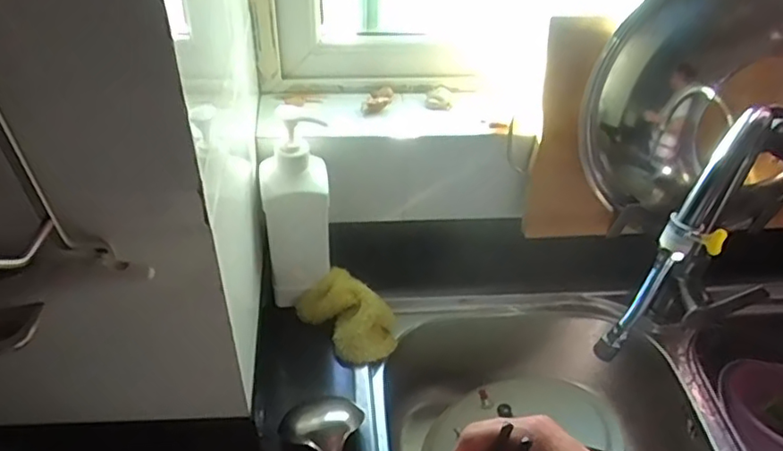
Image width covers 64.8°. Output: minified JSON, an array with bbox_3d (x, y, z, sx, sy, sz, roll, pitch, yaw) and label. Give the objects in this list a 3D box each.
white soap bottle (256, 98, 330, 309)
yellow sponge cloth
[{"bbox_3d":[-0.113,-0.018,0.743,0.077,0.248,0.061,-7,43,-12],"label":"white soap bottle"},{"bbox_3d":[-0.050,0.113,0.801,0.094,0.077,0.113,-32,53,-33],"label":"yellow sponge cloth"}]

